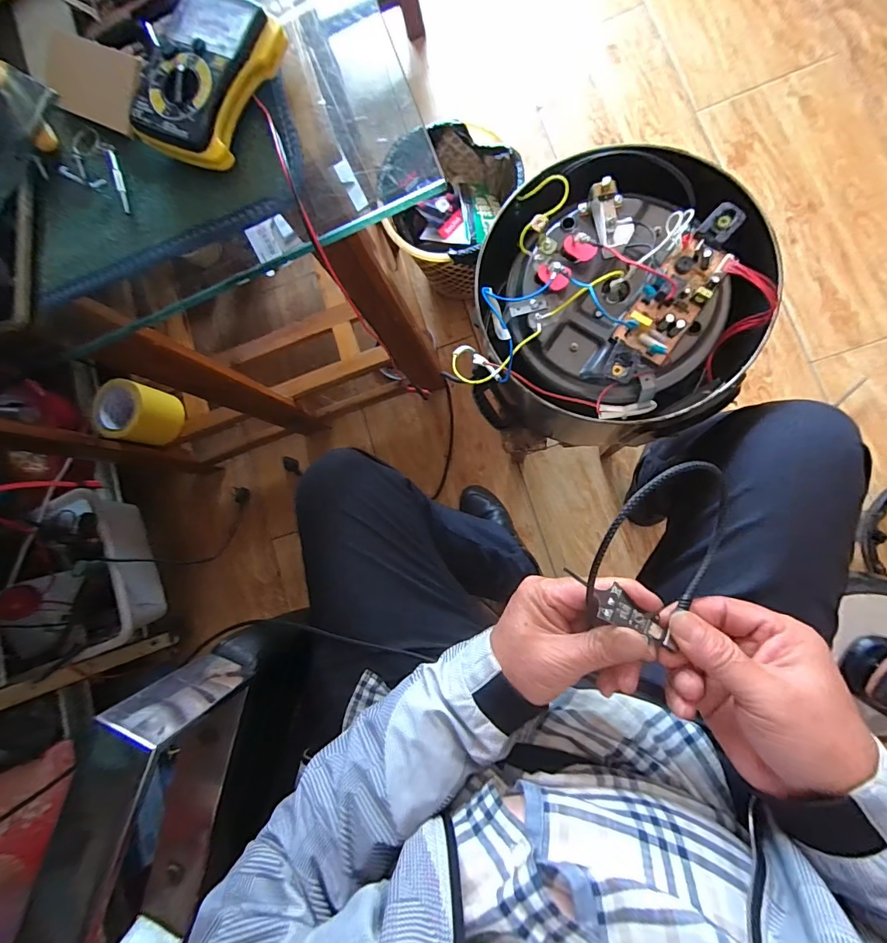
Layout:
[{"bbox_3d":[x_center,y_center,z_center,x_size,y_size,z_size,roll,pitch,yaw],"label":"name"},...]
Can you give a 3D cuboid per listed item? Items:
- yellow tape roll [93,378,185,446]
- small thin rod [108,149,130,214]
[{"bbox_3d":[-0.578,-0.107,0.824,0.099,0.115,0.101,-1,84,10],"label":"yellow tape roll"},{"bbox_3d":[-0.255,-0.227,0.340,0.008,0.004,0.061,-19,81,7],"label":"small thin rod"}]

